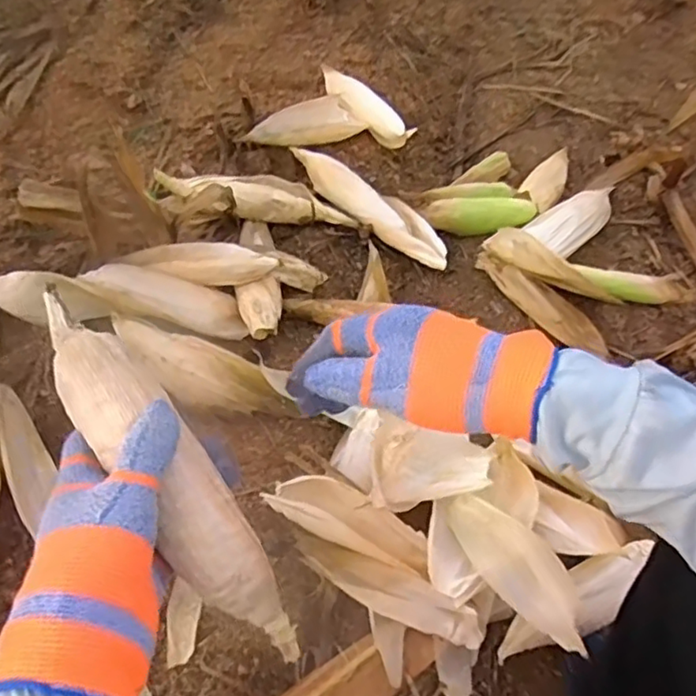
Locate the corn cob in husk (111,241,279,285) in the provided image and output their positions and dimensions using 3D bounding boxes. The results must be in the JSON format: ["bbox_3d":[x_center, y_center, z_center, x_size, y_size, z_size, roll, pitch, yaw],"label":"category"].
[{"bbox_3d":[-0.197,-0.109,0.856,0.200,0.056,0.046,5,60,-1],"label":"corn cob in husk"}]

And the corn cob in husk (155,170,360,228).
[{"bbox_3d":[-0.135,-0.220,0.968,0.290,0.064,0.074,-1,60,-5],"label":"corn cob in husk"}]

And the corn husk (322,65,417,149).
[{"bbox_3d":[0.020,-0.432,1.113,0.054,0.058,0.243,-35,68,-21],"label":"corn husk"}]

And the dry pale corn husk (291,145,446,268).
[{"bbox_3d":[0.030,-0.227,0.978,0.309,0.042,0.055,36,64,16],"label":"dry pale corn husk"}]

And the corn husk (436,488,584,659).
[{"bbox_3d":[0.185,0.235,0.679,0.065,0.045,0.209,-25,38,-17],"label":"corn husk"}]

